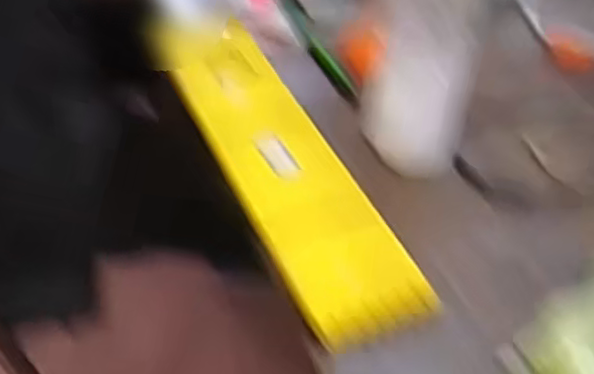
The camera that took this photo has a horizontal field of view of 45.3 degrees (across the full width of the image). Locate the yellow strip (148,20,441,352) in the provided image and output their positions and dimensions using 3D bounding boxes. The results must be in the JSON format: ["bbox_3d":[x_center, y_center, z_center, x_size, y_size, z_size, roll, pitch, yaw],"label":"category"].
[{"bbox_3d":[-0.025,-0.035,0.560,0.082,0.025,0.376,-20,46,-14],"label":"yellow strip"}]

